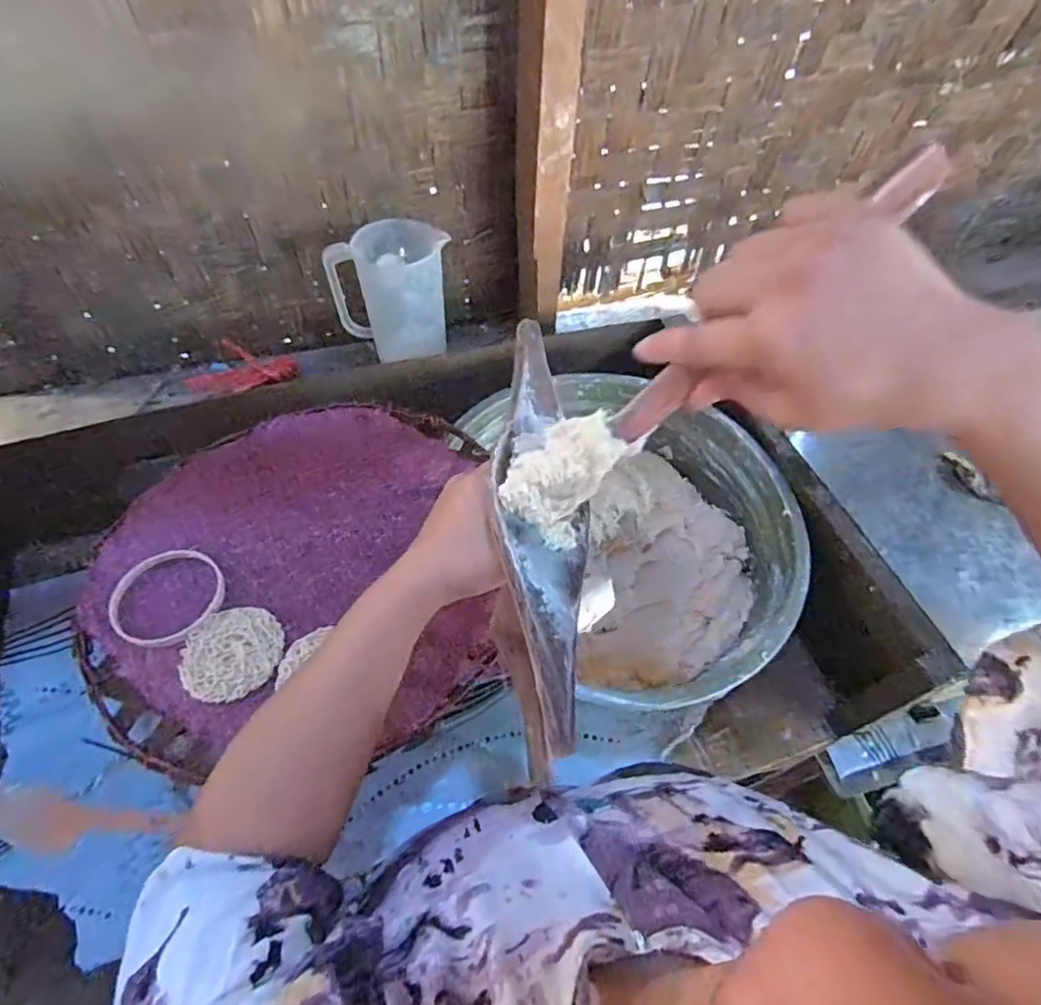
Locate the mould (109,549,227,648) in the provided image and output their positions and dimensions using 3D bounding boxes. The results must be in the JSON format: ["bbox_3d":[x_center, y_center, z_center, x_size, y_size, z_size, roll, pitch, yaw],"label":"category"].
[{"bbox_3d":[-0.308,0.081,0.506,0.085,0.013,0.089,1,55,-1],"label":"mould"}]

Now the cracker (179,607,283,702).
[{"bbox_3d":[-0.240,0.124,0.482,0.079,0.007,0.078,1,55,-1],"label":"cracker"}]

